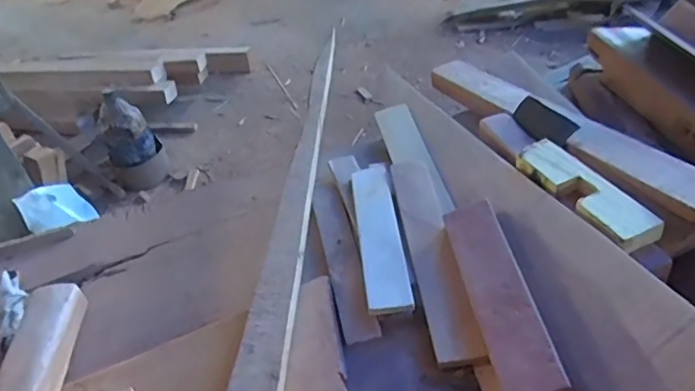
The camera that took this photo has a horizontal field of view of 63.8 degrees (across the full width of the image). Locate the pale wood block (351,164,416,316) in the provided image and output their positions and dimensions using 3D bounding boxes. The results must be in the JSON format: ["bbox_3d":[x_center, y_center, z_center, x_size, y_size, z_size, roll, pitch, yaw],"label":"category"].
[{"bbox_3d":[0.034,0.041,0.600,0.047,0.016,0.220,-9,39,1],"label":"pale wood block"}]

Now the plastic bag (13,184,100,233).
[{"bbox_3d":[-0.849,0.045,1.646,0.185,0.137,0.119,-32,44,-25],"label":"plastic bag"}]

